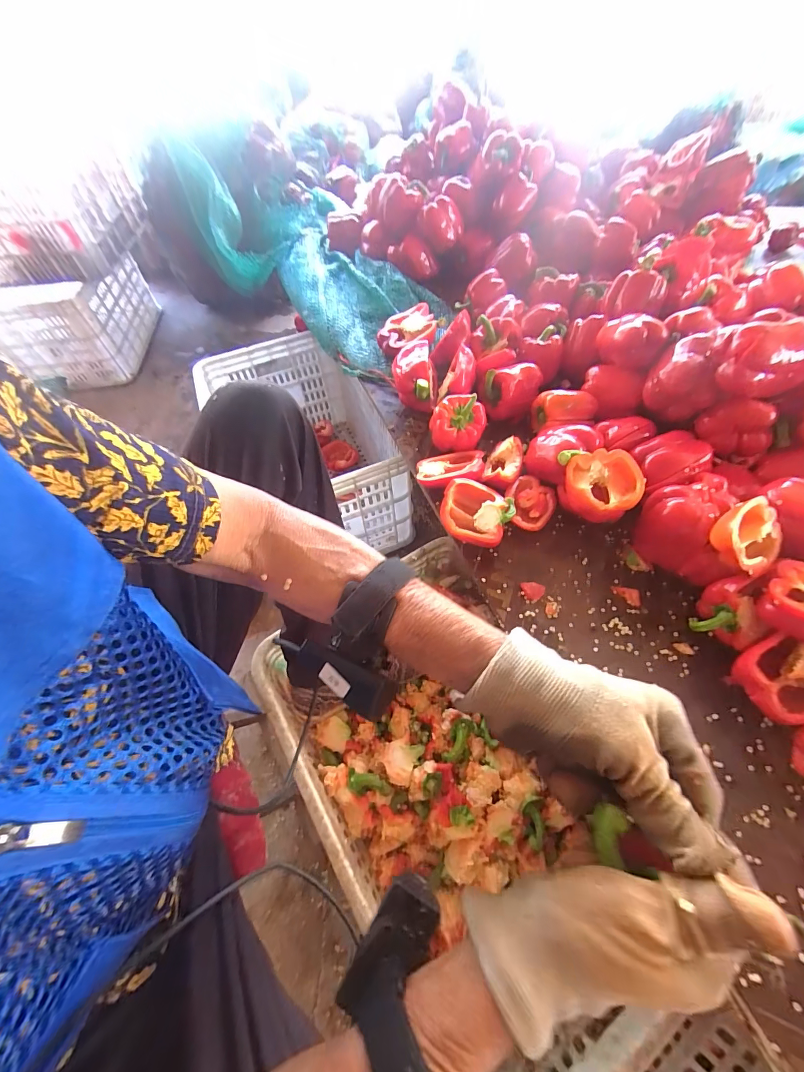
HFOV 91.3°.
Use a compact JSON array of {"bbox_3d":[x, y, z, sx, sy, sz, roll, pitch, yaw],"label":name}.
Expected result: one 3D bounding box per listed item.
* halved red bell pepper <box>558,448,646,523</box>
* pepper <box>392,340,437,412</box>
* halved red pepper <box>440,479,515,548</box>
[{"bbox_3d":[0.245,-0.061,0.490,0.085,0.059,0.072,30,65,20],"label":"halved red bell pepper"},{"bbox_3d":[0.020,-0.250,0.640,0.073,0.082,0.095,1,58,5],"label":"pepper"},{"bbox_3d":[0.096,-0.030,0.517,0.089,0.037,0.075,19,61,15],"label":"halved red pepper"}]

